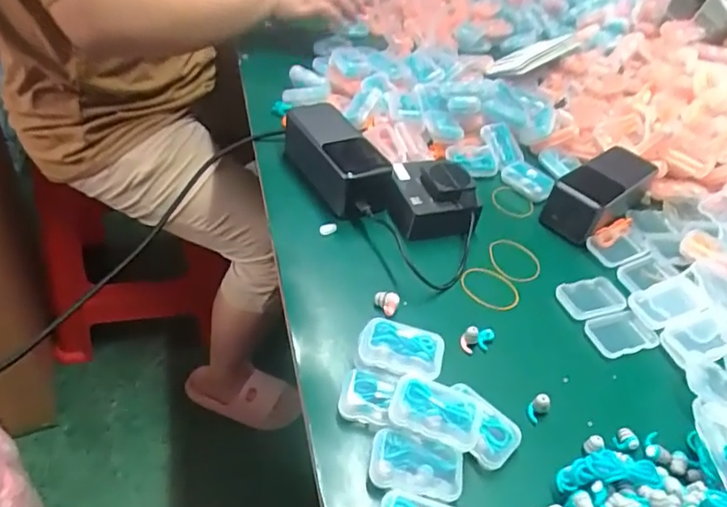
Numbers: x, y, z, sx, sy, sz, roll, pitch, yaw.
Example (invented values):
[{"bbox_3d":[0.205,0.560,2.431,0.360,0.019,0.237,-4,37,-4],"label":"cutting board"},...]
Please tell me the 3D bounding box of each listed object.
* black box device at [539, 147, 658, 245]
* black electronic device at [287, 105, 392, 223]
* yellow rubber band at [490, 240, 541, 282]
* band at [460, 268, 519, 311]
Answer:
[{"bbox_3d":[0.237,-0.060,0.551,0.130,0.044,0.055,-26,54,-33],"label":"black box device"},{"bbox_3d":[-0.027,-0.086,0.520,0.060,0.046,0.143,-16,49,-26],"label":"black electronic device"},{"bbox_3d":[0.135,0.007,0.493,0.048,0.004,0.052,10,46,-10],"label":"yellow rubber band"},{"bbox_3d":[0.105,0.030,0.461,0.050,0.004,0.043,18,46,4],"label":"band"}]

